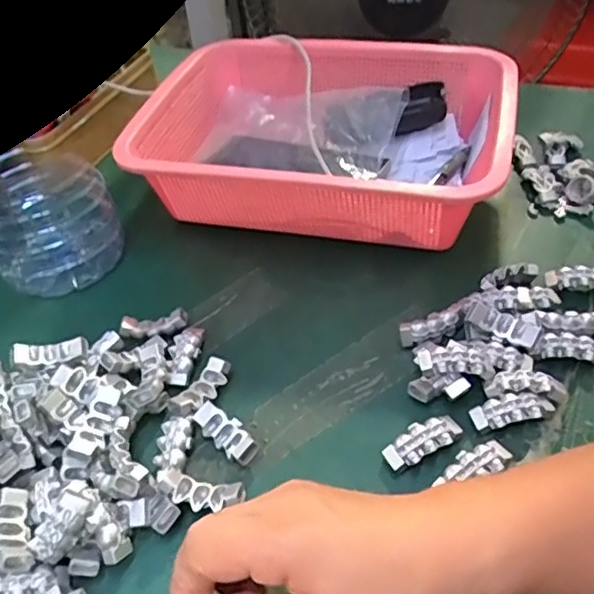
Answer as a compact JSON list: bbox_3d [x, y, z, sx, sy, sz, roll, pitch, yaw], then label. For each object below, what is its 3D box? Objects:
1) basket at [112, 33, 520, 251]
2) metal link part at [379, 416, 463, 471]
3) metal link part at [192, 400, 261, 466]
[{"bbox_3d":[0.025,-0.139,0.522,0.291,0.092,0.215,8,46,13],"label":"basket"},{"bbox_3d":[0.074,0.085,0.352,0.049,0.012,0.019,-20,46,-14],"label":"metal link part"},{"bbox_3d":[-0.043,0.084,0.369,0.048,0.014,0.017,32,56,32],"label":"metal link part"}]

